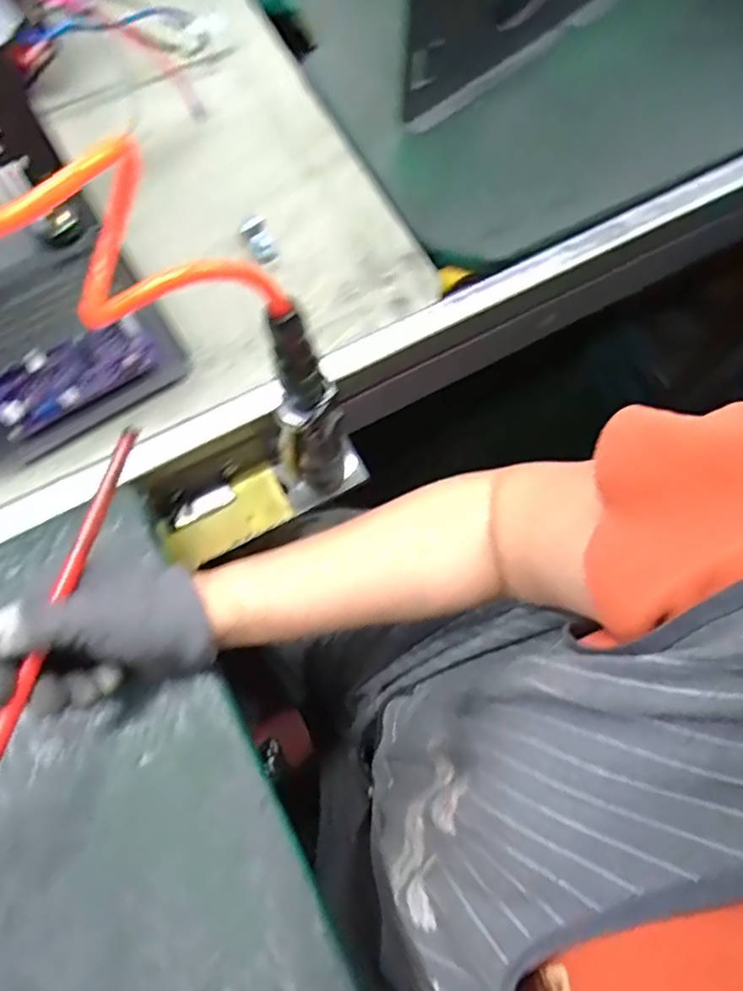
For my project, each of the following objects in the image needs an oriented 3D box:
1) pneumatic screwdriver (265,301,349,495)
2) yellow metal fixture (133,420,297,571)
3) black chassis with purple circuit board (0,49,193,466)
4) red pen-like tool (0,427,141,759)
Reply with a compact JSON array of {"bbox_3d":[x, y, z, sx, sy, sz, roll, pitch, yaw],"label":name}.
[{"bbox_3d":[-0.038,-0.048,0.405,0.040,0.208,0.026,-1,73,-1],"label":"pneumatic screwdriver"},{"bbox_3d":[-0.117,-0.001,0.481,0.094,0.046,0.066,-27,75,-8],"label":"yellow metal fixture"},{"bbox_3d":[-0.261,-0.161,0.421,0.164,0.107,0.246,-33,75,-12],"label":"black chassis with purple circuit board"},{"bbox_3d":[-0.174,0.085,0.320,0.010,0.011,0.259,18,76,4],"label":"red pen-like tool"}]

